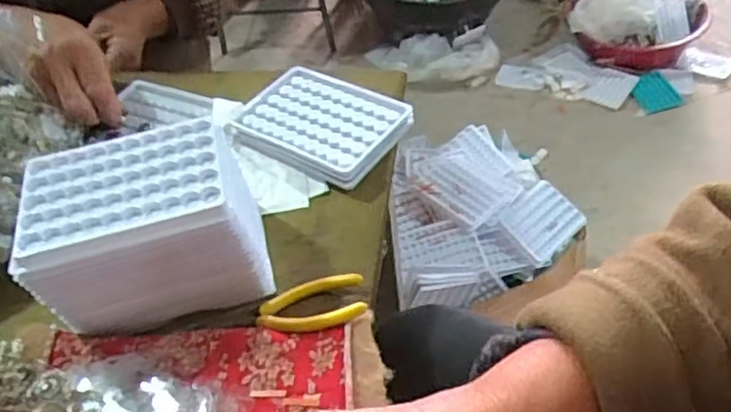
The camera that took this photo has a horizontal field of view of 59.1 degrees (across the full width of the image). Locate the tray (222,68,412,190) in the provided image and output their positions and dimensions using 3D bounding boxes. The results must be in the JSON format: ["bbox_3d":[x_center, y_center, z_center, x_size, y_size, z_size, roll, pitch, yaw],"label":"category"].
[{"bbox_3d":[-0.038,-0.068,0.538,0.128,0.019,0.092,24,54,26],"label":"tray"}]

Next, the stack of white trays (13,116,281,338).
[{"bbox_3d":[-0.138,0.013,0.418,0.130,0.084,0.085,-14,47,-7],"label":"stack of white trays"}]

